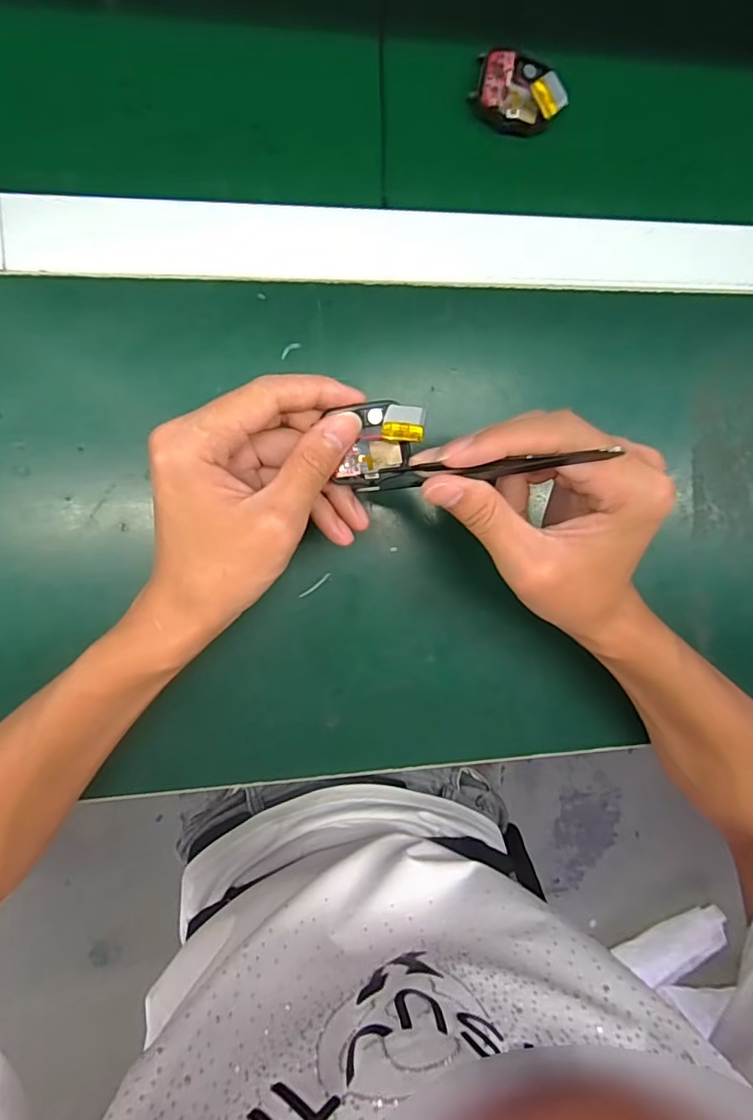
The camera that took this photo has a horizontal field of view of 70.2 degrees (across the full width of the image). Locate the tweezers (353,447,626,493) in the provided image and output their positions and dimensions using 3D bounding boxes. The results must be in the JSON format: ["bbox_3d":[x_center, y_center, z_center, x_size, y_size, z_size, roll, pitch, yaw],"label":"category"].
[{"bbox_3d":[0.041,-0.040,0.240,0.118,0.015,0.009,-2,97,33],"label":"tweezers"}]

